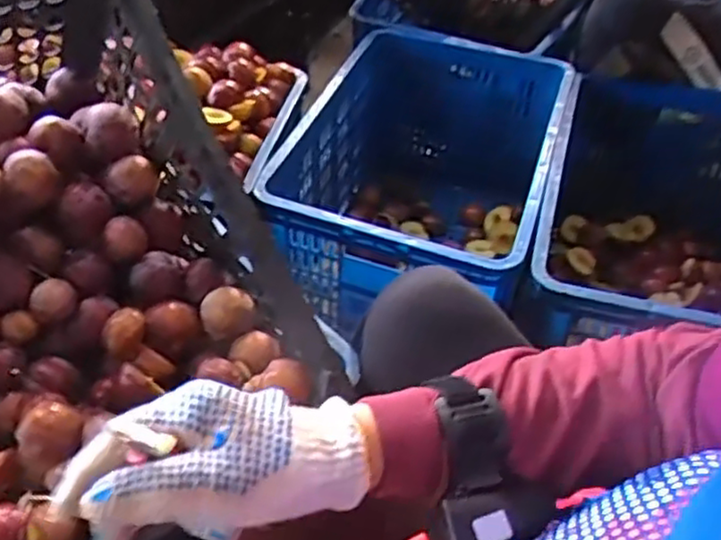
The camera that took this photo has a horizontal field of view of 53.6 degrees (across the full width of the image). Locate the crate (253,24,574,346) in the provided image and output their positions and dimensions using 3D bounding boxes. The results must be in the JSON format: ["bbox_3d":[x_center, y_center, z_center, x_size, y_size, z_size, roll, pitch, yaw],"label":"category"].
[{"bbox_3d":[0.097,-0.106,1.219,0.379,0.382,0.562,17,48,11],"label":"crate"}]

